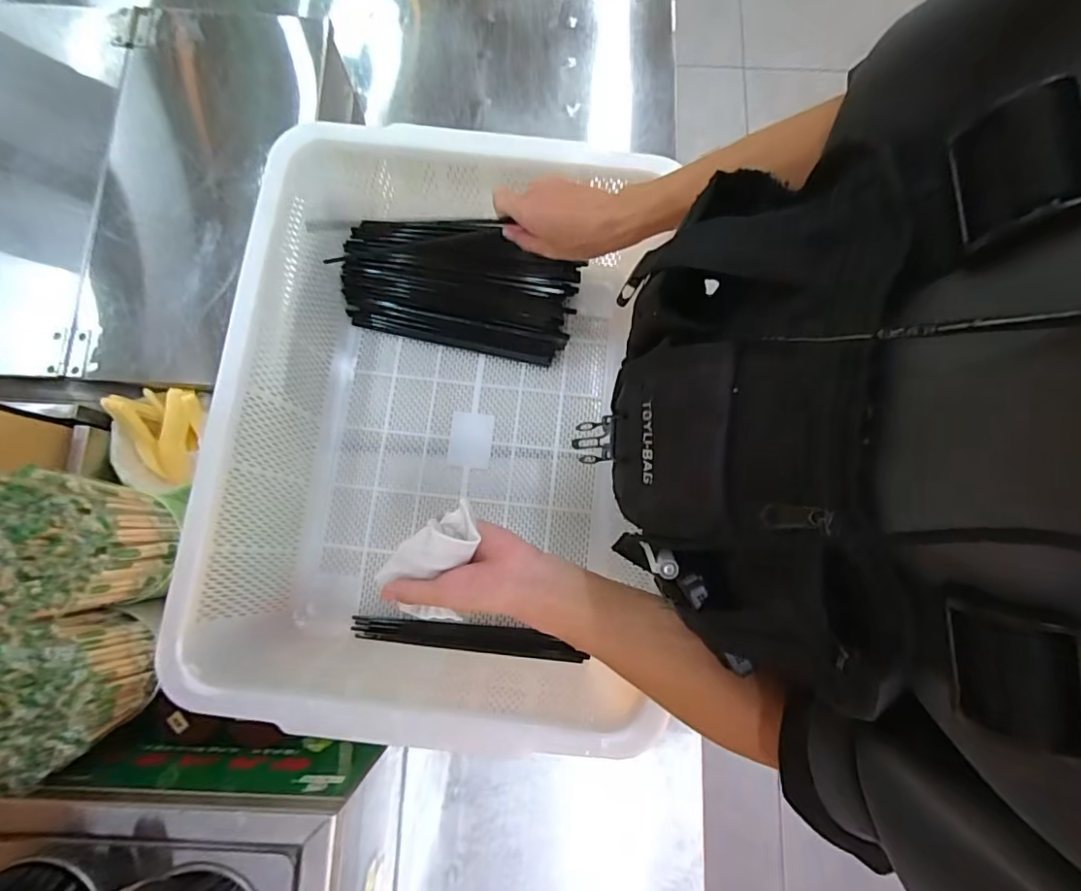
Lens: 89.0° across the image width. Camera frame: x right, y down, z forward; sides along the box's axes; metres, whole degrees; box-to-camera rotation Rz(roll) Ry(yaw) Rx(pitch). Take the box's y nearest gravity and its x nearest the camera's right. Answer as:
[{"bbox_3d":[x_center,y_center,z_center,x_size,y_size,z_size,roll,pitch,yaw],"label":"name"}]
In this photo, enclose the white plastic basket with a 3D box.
[{"bbox_3d":[-0.101,-0.020,0.562,0.380,0.162,0.541,3,79,0],"label":"white plastic basket"}]

